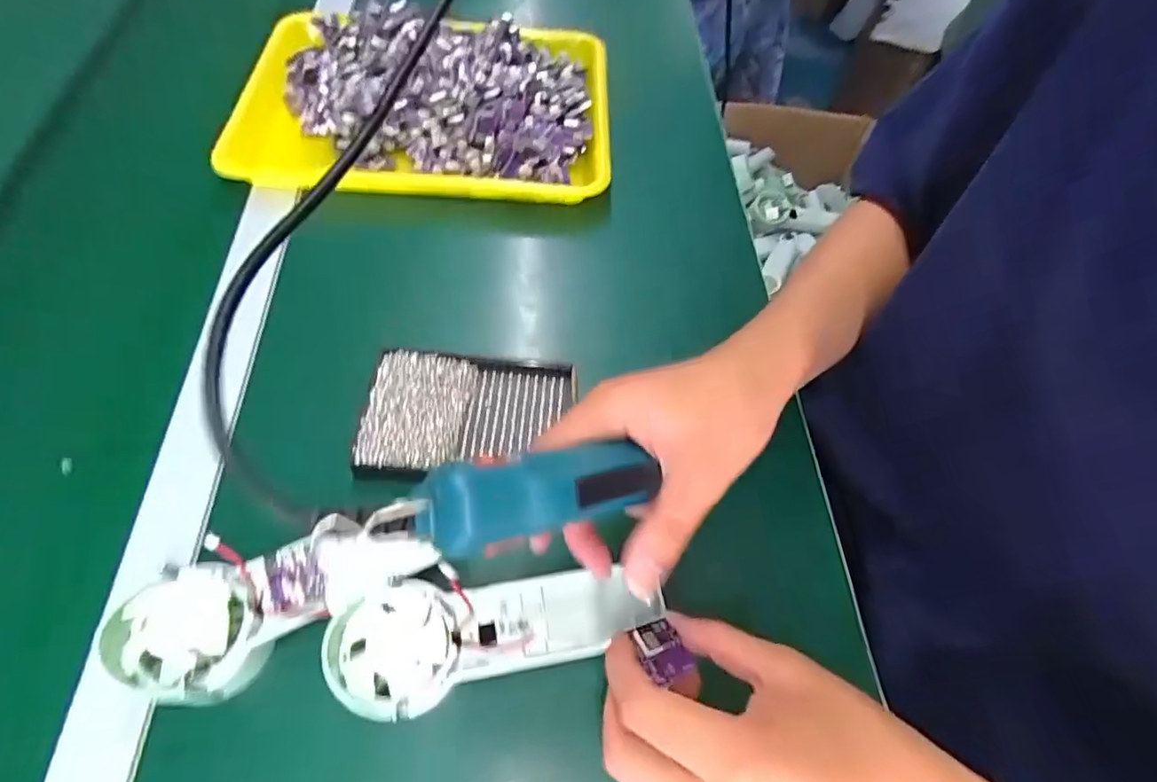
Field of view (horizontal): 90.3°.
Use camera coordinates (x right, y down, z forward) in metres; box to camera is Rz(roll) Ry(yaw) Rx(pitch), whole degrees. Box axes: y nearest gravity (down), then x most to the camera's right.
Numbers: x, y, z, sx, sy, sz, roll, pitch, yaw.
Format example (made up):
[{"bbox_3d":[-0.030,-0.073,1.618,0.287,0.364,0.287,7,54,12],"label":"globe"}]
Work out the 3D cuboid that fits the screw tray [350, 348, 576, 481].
[{"bbox_3d":[-0.073,0.018,0.383,0.134,0.019,0.091,2,59,-3],"label":"screw tray"}]

